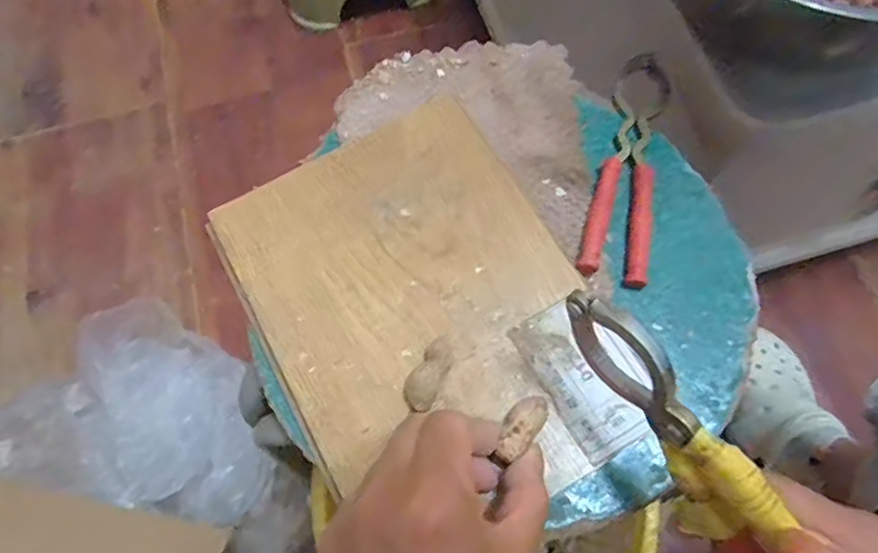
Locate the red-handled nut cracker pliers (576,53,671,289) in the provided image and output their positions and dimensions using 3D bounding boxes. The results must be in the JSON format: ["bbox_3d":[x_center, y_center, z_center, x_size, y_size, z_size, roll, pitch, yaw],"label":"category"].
[{"bbox_3d":[0.117,-0.074,0.349,0.038,0.014,0.167,14,71,7],"label":"red-handled nut cracker pliers"}]

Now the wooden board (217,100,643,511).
[{"bbox_3d":[-0.010,0.015,0.316,0.165,0.020,0.226,-29,71,-8],"label":"wooden board"}]

